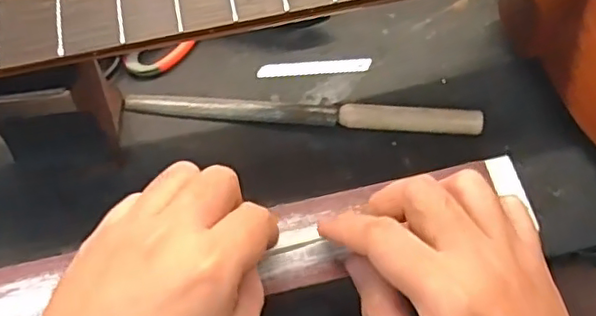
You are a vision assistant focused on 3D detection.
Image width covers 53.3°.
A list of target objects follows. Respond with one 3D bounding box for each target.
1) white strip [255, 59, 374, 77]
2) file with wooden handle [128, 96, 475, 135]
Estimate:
[{"bbox_3d":[0.012,-0.065,0.429,0.081,0.005,0.009,-3,64,1],"label":"white strip"},{"bbox_3d":[0.001,-0.032,0.402,0.238,0.015,0.018,6,64,5],"label":"file with wooden handle"}]

